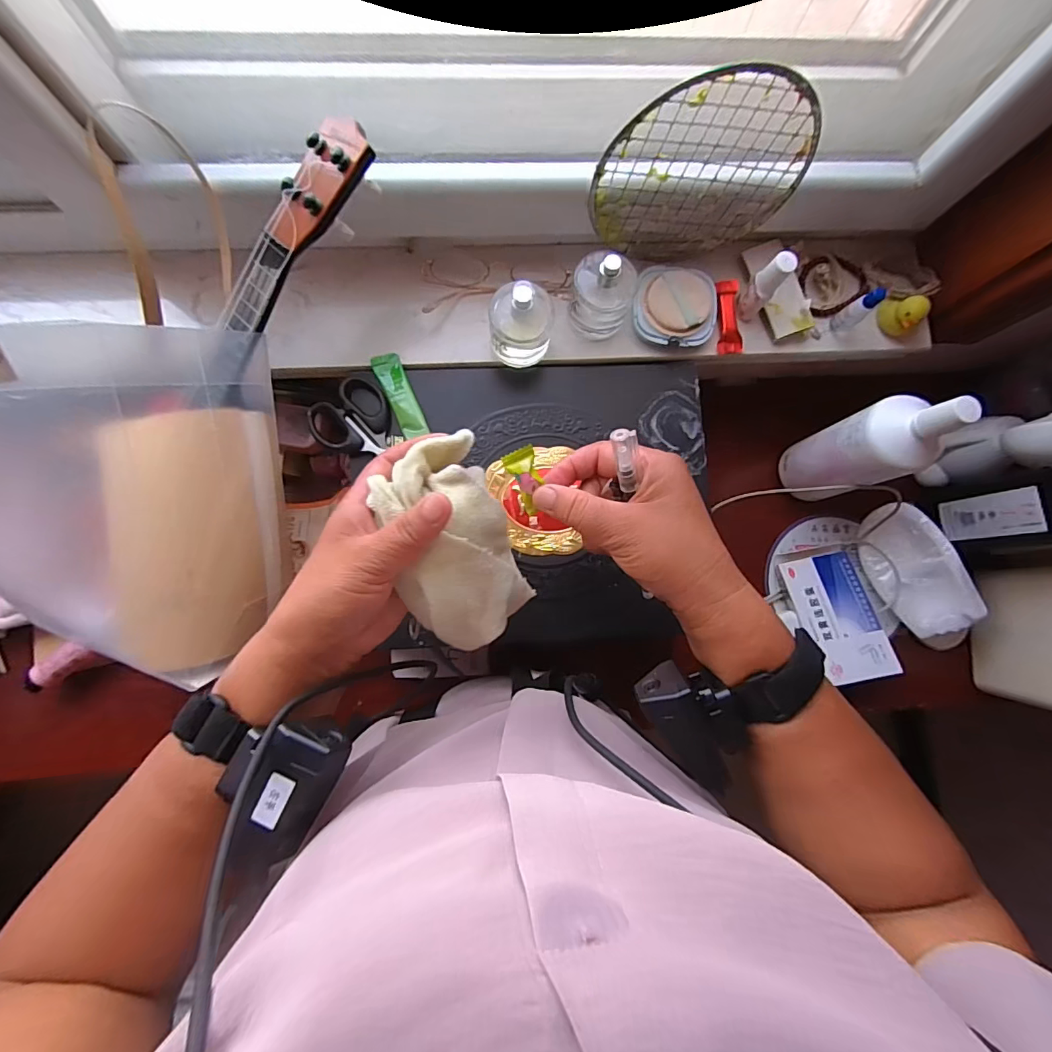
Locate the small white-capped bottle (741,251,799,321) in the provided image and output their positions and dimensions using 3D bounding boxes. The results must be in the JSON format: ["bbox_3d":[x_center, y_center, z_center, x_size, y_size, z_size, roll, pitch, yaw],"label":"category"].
[{"bbox_3d":[0.200,-0.201,0.398,0.021,0.054,0.021,41,83,1],"label":"small white-capped bottle"}]

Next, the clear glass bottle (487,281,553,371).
[{"bbox_3d":[-0.003,-0.166,0.387,0.052,0.064,0.045,7,83,-3],"label":"clear glass bottle"}]

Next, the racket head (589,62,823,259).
[{"bbox_3d":[0.130,-0.259,0.359,0.153,0.141,0.016,-6,84,-4],"label":"racket head"}]

